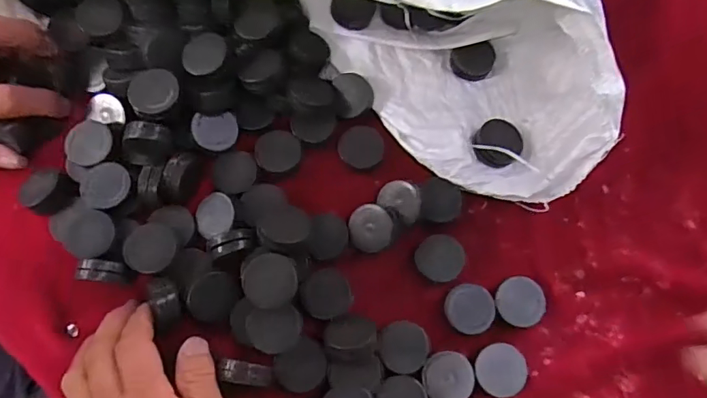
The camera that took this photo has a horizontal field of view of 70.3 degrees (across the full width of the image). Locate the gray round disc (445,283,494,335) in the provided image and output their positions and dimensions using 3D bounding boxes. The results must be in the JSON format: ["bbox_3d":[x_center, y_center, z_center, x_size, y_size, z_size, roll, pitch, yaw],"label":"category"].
[{"bbox_3d":[0.077,0.072,0.329,0.032,0.004,0.031,1,73,-2],"label":"gray round disc"}]

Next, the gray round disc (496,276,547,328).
[{"bbox_3d":[0.112,0.069,0.338,0.032,0.012,0.032,-1,73,-2],"label":"gray round disc"}]

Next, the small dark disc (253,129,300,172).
[{"bbox_3d":[-0.054,-0.035,0.358,0.031,0.004,0.029,-1,74,-3],"label":"small dark disc"}]

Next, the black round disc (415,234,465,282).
[{"bbox_3d":[0.058,0.039,0.334,0.032,0.004,0.030,1,73,-2],"label":"black round disc"}]

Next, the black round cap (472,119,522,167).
[{"bbox_3d":[0.103,-0.040,0.356,0.031,0.011,0.035,38,76,9],"label":"black round cap"}]

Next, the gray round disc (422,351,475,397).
[{"bbox_3d":[0.061,0.113,0.317,0.032,0.004,0.032,1,73,-2],"label":"gray round disc"}]

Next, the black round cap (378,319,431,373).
[{"bbox_3d":[0.032,0.095,0.321,0.032,0.004,0.031,1,73,-2],"label":"black round cap"}]

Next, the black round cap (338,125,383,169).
[{"bbox_3d":[0.005,-0.038,0.360,0.032,0.007,0.029,8,73,0],"label":"black round cap"}]

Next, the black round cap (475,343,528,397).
[{"bbox_3d":[0.095,0.110,0.323,0.031,0.007,0.032,1,73,-2],"label":"black round cap"}]

